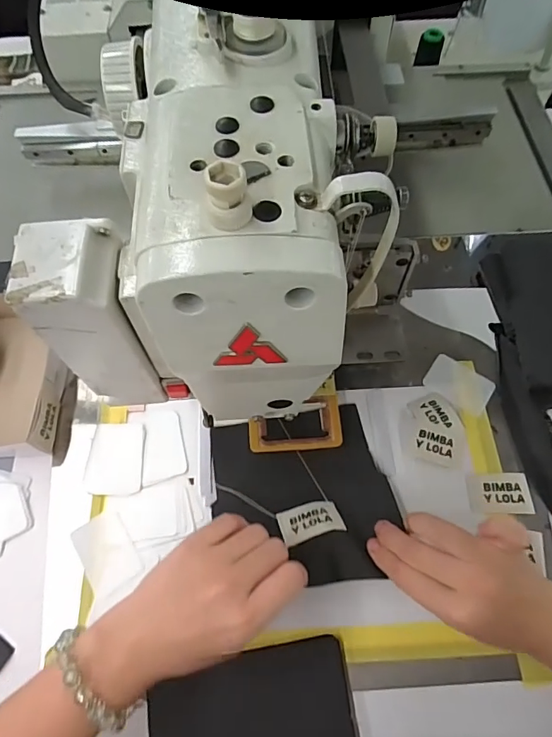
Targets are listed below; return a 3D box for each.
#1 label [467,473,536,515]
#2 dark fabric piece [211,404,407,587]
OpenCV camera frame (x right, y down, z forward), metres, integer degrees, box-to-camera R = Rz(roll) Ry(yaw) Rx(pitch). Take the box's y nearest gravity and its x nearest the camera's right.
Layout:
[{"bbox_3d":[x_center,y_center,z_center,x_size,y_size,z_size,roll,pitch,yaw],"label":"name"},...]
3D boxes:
[{"bbox_3d":[0.195,0.108,0.401,0.053,0.006,0.034,0,63,0],"label":"label"},{"bbox_3d":[0.023,0.102,0.383,0.140,0.040,0.144,-1,63,2],"label":"dark fabric piece"}]

